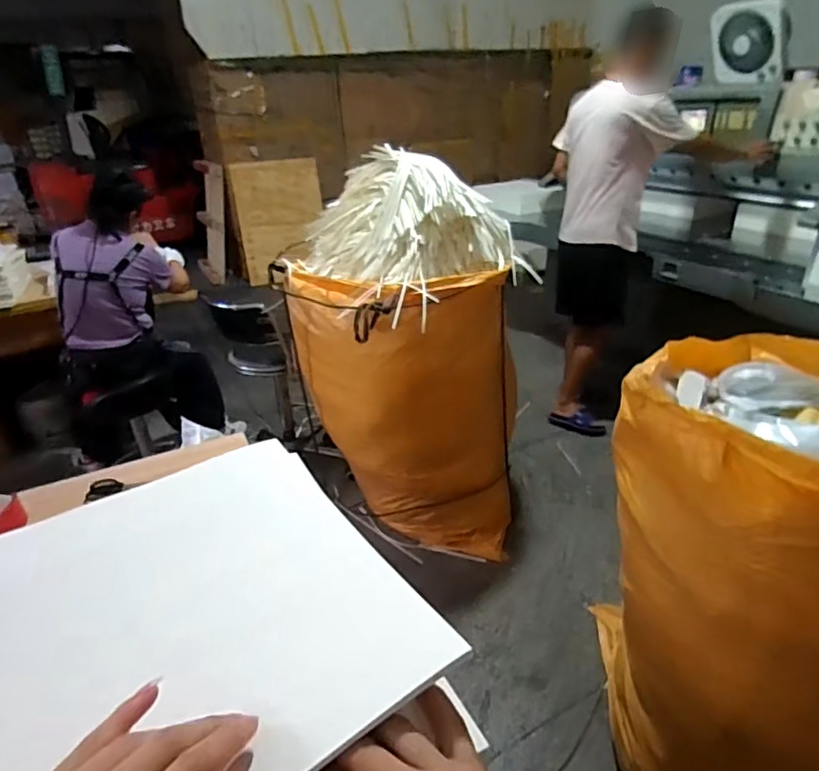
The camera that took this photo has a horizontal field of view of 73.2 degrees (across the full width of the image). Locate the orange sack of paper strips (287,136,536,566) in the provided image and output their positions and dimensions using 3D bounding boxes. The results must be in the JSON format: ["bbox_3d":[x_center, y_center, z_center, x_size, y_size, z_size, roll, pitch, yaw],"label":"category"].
[{"bbox_3d":[-0.009,-0.059,1.980,0.752,1.266,0.614,-5,28,-5],"label":"orange sack of paper strips"}]

